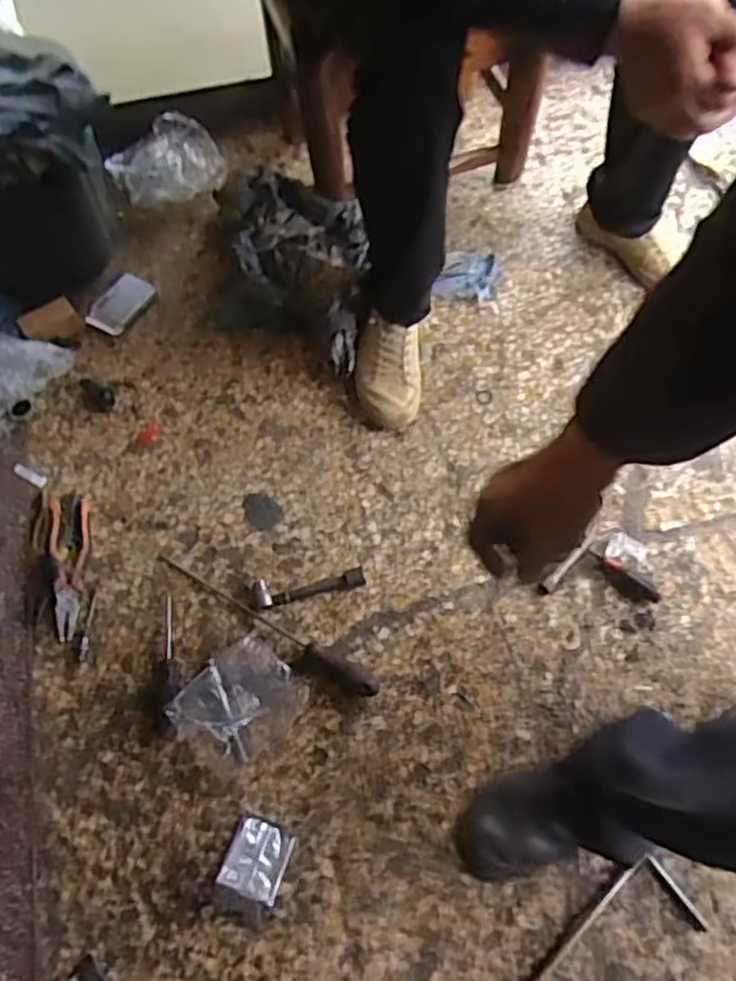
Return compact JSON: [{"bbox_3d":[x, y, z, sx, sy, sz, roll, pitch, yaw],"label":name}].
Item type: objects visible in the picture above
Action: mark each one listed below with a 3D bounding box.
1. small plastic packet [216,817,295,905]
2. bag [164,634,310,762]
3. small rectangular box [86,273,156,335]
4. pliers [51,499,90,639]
[{"bbox_3d":[-0.127,0.422,0.780,0.068,0.013,0.076,20,45,5],"label":"small plastic packet"},{"bbox_3d":[-0.157,0.261,0.853,0.122,0.027,0.131,38,71,18],"label":"bag"},{"bbox_3d":[-0.415,-0.315,1.143,0.064,0.012,0.115,37,71,-7],"label":"small rectangular box"},{"bbox_3d":[-0.409,0.103,0.940,0.050,0.019,0.201,-12,64,-4],"label":"pliers"}]

